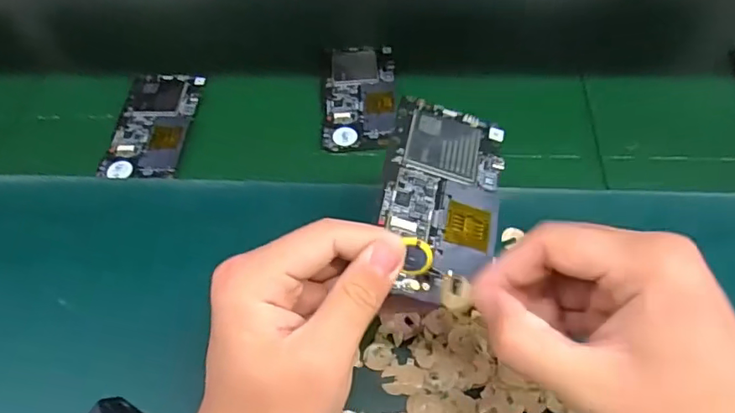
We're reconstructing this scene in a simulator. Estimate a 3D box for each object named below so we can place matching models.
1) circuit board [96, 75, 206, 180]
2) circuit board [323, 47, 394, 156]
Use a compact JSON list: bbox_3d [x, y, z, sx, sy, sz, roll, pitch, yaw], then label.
[{"bbox_3d":[-0.184,-0.073,0.464,0.066,0.008,0.117,0,57,2],"label":"circuit board"},{"bbox_3d":[-0.007,-0.097,0.470,0.061,0.007,0.125,-1,57,1],"label":"circuit board"}]

